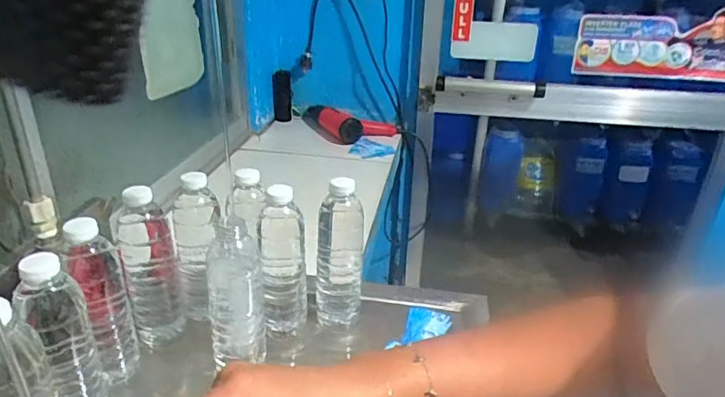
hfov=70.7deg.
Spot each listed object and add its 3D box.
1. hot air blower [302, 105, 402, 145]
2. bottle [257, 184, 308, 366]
[{"bbox_3d":[-0.040,-0.246,1.537,0.216,0.071,0.305,-11,29,-23],"label":"hot air blower"},{"bbox_3d":[-0.099,0.097,0.640,0.055,0.221,0.059,-1,27,-6],"label":"bottle"}]

